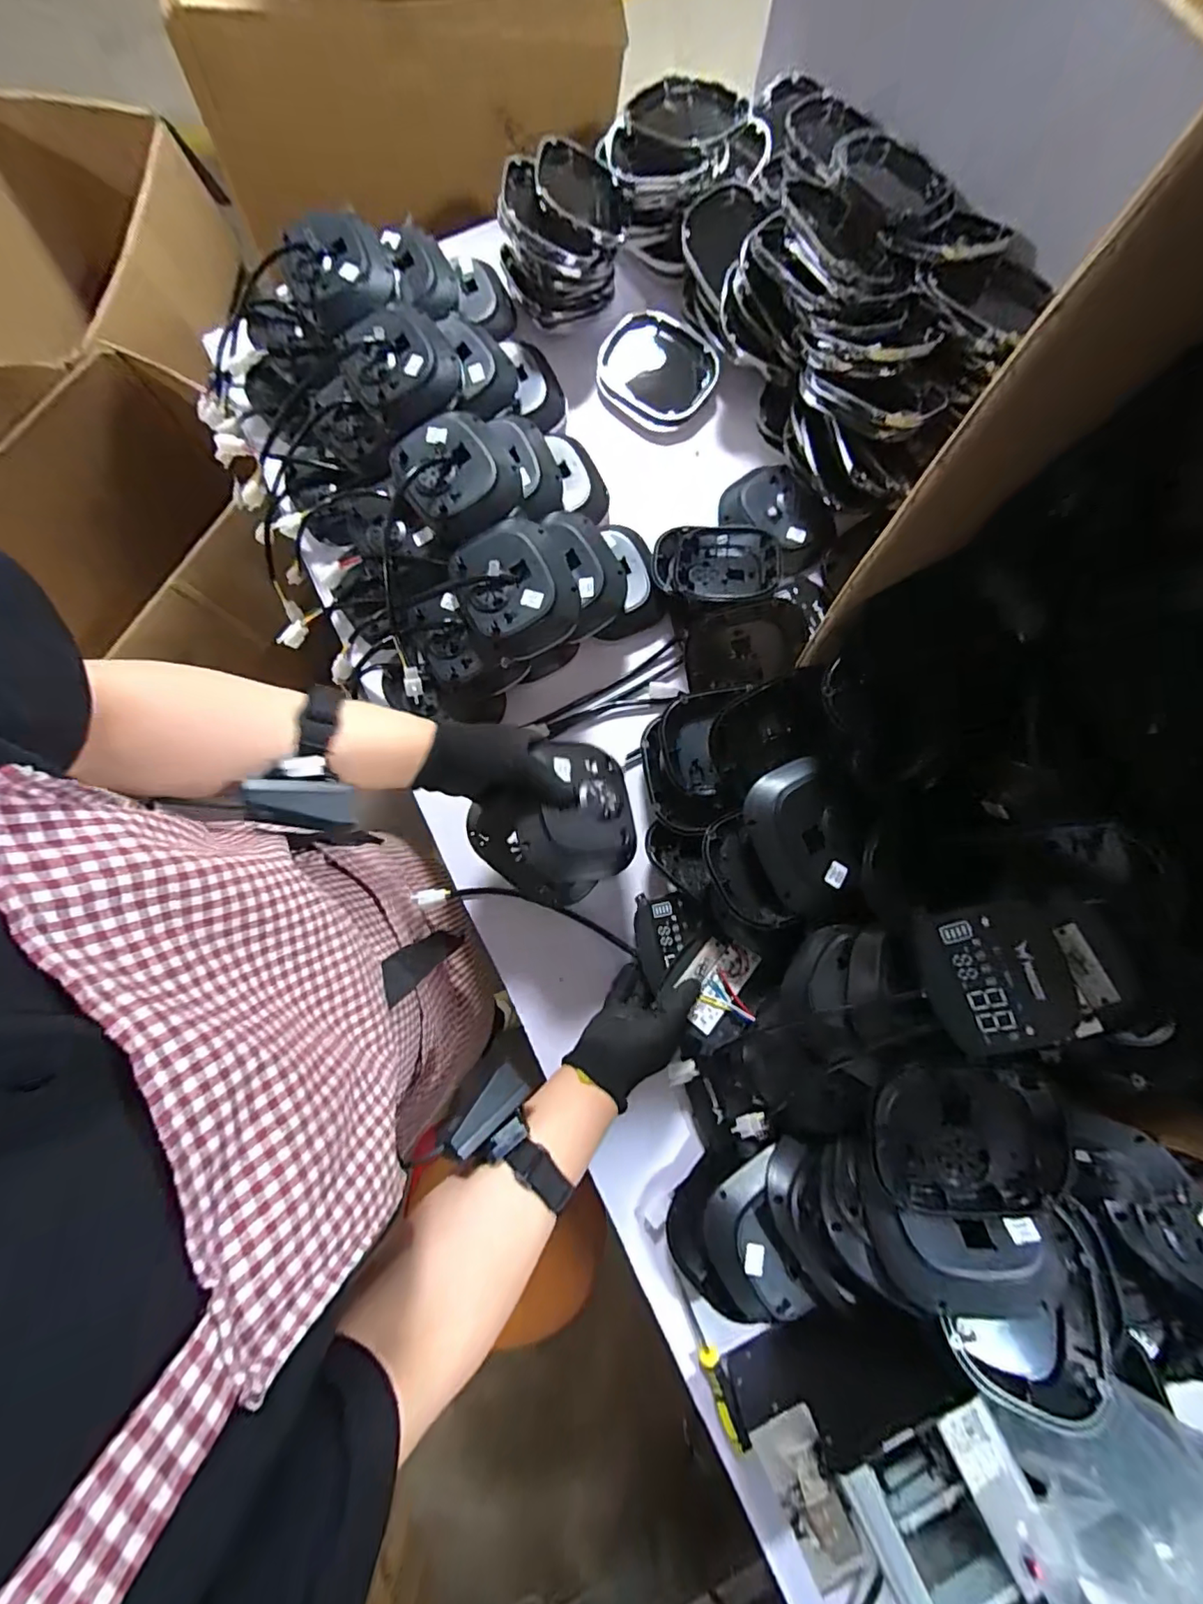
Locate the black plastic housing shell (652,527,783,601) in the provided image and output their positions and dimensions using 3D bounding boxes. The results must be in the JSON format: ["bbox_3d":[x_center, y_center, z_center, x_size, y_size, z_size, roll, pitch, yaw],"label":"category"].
[{"bbox_3d":[0.129,-0.269,0.628,0.142,0.026,0.136,-4,54,5],"label":"black plastic housing shell"}]

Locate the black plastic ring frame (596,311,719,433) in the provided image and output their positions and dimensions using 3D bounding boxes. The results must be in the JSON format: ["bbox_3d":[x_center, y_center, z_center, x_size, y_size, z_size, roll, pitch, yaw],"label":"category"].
[{"bbox_3d":[0.073,-0.558,0.712,0.147,0.034,0.125,30,81,5],"label":"black plastic ring frame"}]

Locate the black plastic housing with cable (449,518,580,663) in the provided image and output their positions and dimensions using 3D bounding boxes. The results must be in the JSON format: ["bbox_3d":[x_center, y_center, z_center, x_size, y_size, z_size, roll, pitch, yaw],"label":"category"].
[{"bbox_3d":[-0.088,-0.222,0.574,0.122,0.043,0.142,-23,80,-4],"label":"black plastic housing with cable"}]

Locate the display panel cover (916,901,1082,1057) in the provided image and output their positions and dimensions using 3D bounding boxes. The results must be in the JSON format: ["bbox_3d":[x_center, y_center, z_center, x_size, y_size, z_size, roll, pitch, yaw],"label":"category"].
[{"bbox_3d":[0.293,0.127,0.411,0.091,0.034,0.108,-17,91,19],"label":"display panel cover"}]

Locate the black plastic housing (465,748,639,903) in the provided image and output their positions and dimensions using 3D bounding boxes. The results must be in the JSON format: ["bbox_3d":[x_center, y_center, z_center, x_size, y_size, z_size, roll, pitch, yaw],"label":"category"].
[{"bbox_3d":[-0.038,0.019,0.510,0.150,0.055,0.133,-43,82,-7],"label":"black plastic housing"}]

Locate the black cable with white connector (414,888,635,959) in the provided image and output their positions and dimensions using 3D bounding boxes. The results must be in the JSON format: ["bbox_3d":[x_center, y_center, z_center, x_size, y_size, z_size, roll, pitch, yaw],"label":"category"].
[{"bbox_3d":[-0.082,0.119,0.600,0.243,0.042,0.037,13,80,3],"label":"black cable with white connector"}]

